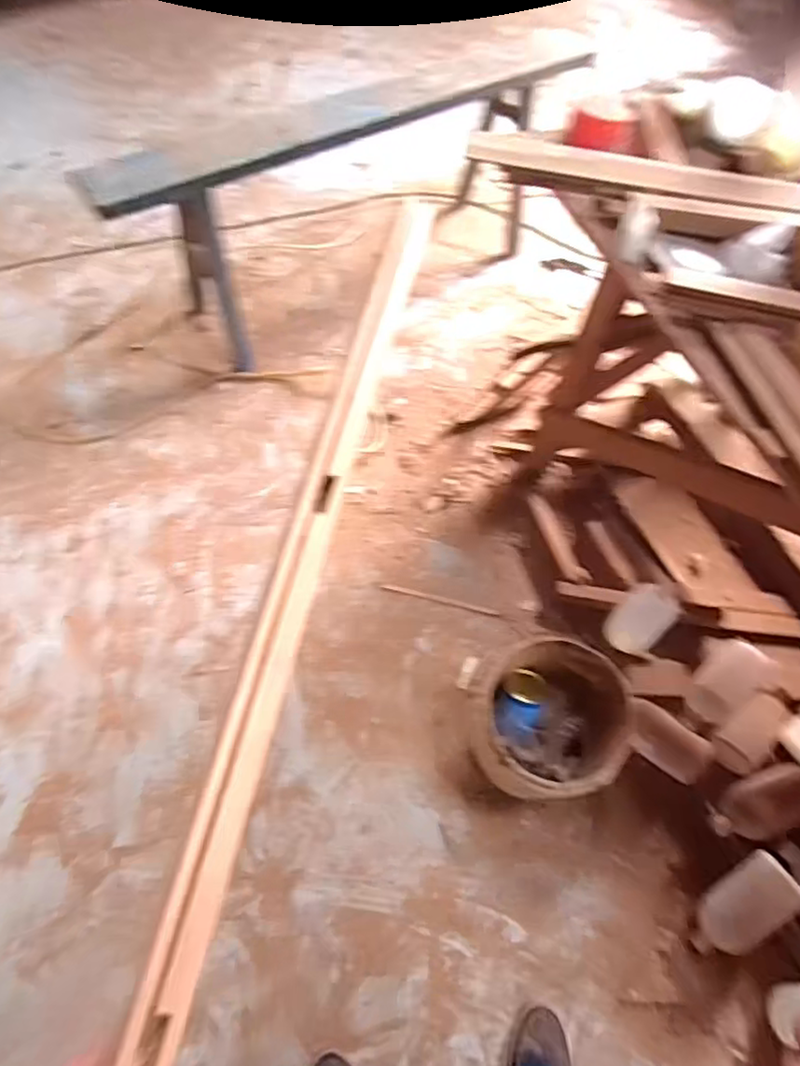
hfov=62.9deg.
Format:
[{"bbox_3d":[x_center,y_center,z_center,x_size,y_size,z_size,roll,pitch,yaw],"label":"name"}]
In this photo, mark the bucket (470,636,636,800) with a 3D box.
[{"bbox_3d":[0.269,0.358,1.211,0.252,0.252,0.245,2,58,-3],"label":"bucket"}]

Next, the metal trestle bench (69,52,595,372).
[{"bbox_3d":[-0.096,-0.872,1.722,1.313,0.532,0.310,-27,64,-19],"label":"metal trestle bench"}]

